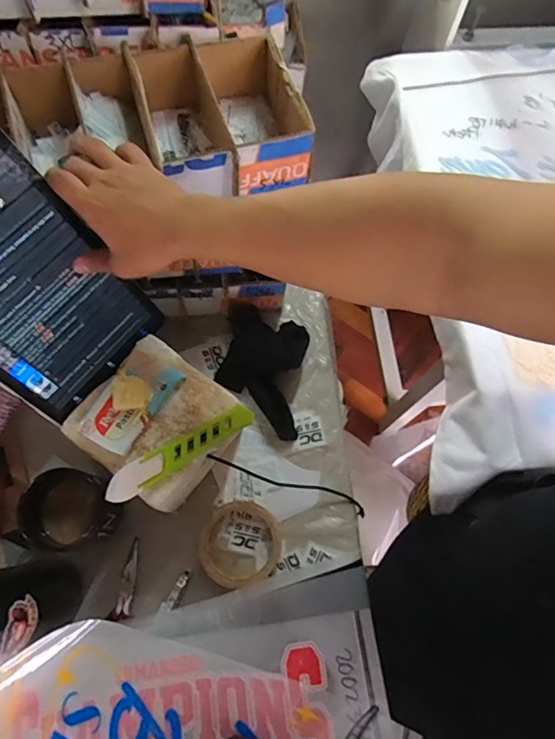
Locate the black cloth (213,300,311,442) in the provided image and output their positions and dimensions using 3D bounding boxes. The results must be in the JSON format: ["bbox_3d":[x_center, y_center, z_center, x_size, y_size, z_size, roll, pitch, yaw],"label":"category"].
[{"bbox_3d":[-0.018,-0.003,0.595,0.111,0.050,0.151,13,69,2],"label":"black cloth"}]

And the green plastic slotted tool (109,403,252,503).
[{"bbox_3d":[-0.095,0.081,0.463,0.155,0.019,0.027,-31,74,-13],"label":"green plastic slotted tool"}]

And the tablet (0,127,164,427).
[{"bbox_3d":[-0.236,-0.076,0.434,0.008,0.239,0.161,22,67,46],"label":"tablet"}]

